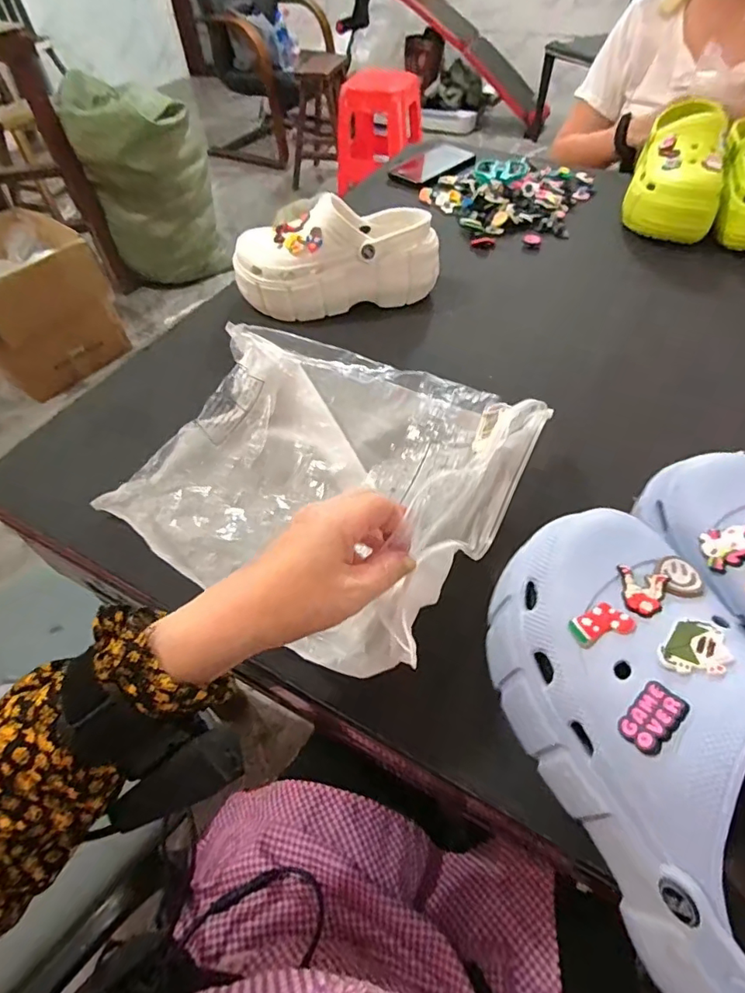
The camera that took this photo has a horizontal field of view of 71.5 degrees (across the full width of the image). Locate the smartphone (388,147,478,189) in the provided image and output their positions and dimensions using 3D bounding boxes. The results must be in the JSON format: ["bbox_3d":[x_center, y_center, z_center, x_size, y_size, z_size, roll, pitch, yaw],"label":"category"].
[{"bbox_3d":[0.104,-0.578,0.907,0.154,0.011,0.091,-37,58,-23],"label":"smartphone"}]

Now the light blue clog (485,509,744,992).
[{"bbox_3d":[0.137,0.112,0.229,0.097,0.088,0.228,-19,64,-11],"label":"light blue clog"}]

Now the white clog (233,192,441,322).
[{"bbox_3d":[-0.042,-0.286,0.623,0.239,0.109,0.087,-9,52,-4],"label":"white clog"}]

